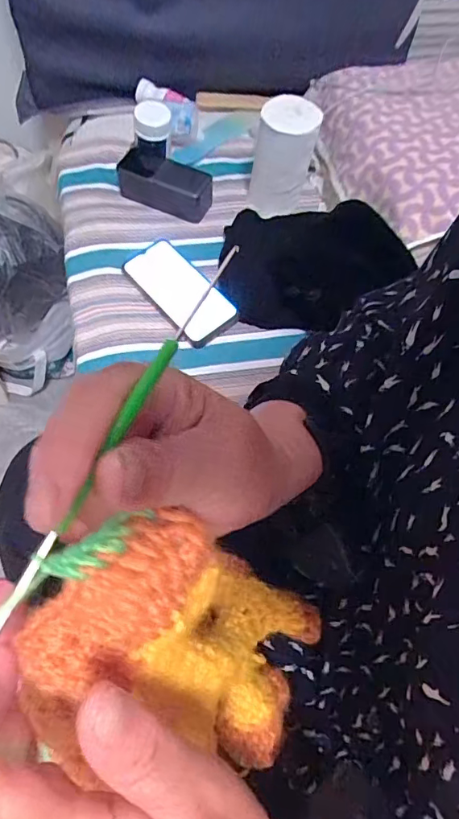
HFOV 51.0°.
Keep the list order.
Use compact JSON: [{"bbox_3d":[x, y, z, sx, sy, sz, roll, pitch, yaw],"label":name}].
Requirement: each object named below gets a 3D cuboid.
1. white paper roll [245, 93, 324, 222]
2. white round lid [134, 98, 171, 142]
[{"bbox_3d":[0.079,-0.366,0.709,0.078,0.148,0.086,16,63,2],"label":"white paper roll"},{"bbox_3d":[-0.115,-0.440,0.724,0.053,0.026,0.064,1,63,-6],"label":"white round lid"}]

